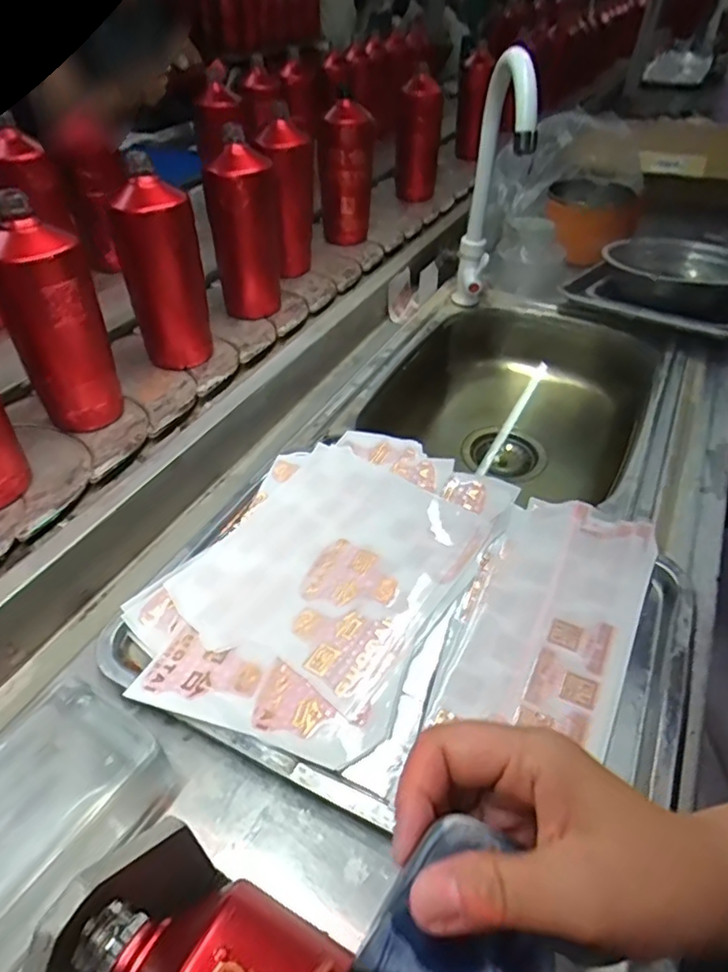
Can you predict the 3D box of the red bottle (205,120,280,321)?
[{"bbox_3d":[-0.145,-0.317,0.736,0.074,0.198,0.067,0,44,-2],"label":"red bottle"}]

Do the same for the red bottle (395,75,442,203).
[{"bbox_3d":[0.100,-0.621,1.076,0.076,0.178,0.061,3,43,-5],"label":"red bottle"}]

